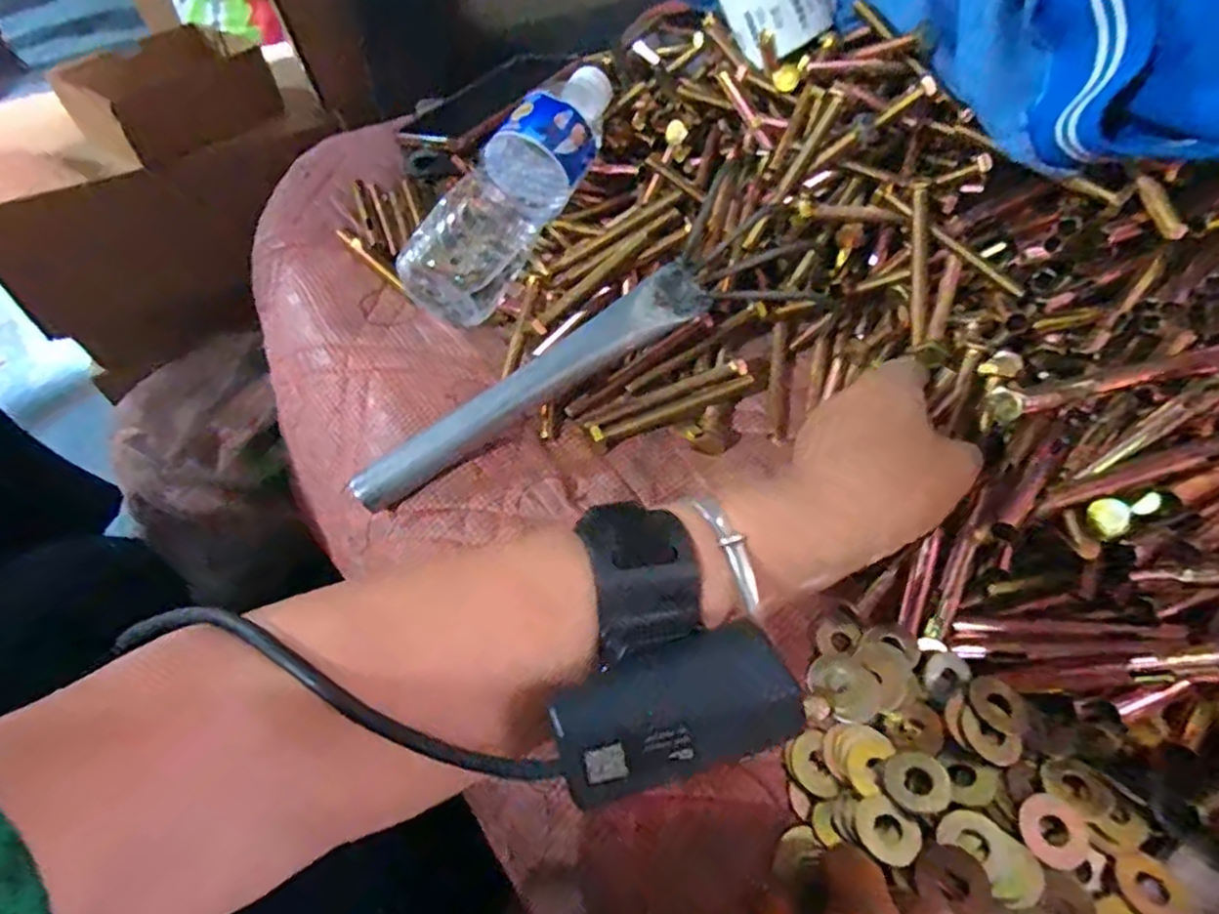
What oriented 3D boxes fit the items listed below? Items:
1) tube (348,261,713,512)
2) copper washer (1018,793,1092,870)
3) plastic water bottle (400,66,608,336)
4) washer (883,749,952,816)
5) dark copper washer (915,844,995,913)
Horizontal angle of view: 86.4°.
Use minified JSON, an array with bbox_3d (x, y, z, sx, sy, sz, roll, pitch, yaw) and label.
[{"bbox_3d":[-0.042,-0.038,0.356,0.215,0.021,0.026,-34,58,-5],"label":"tube"},{"bbox_3d":[0.168,0.141,0.246,0.025,0.004,0.023,-35,60,-24],"label":"copper washer"},{"bbox_3d":[-0.060,-0.189,0.443,0.069,0.056,0.221,24,73,18],"label":"plastic water bottle"},{"bbox_3d":[0.124,0.130,0.260,0.024,0.004,0.024,0,52,0],"label":"washer"},{"bbox_3d":[0.126,0.155,0.236,0.021,0.006,0.024,-31,58,-22],"label":"dark copper washer"}]

